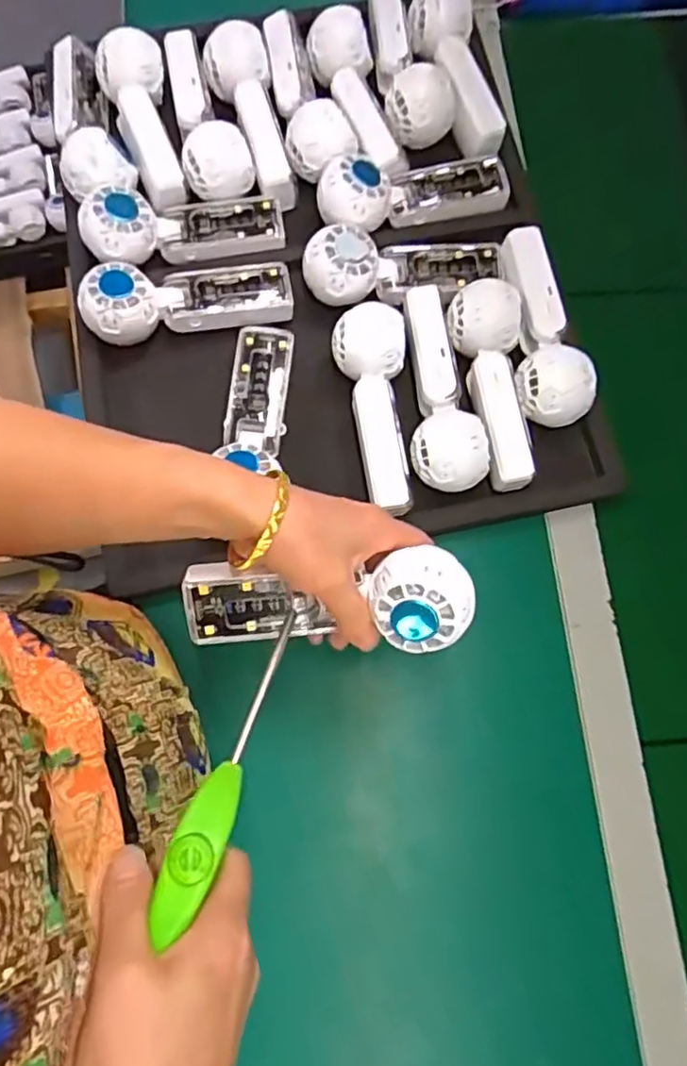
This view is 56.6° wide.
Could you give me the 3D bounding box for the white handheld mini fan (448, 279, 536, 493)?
[{"bbox_3d":[0.121,-0.122,0.518,0.050,0.051,0.170,-7,76,-3],"label":"white handheld mini fan"}]

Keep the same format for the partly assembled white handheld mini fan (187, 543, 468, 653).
[{"bbox_3d":[-0.009,0.038,0.391,0.174,0.046,0.059,-4,109,9],"label":"partly assembled white handheld mini fan"}]

